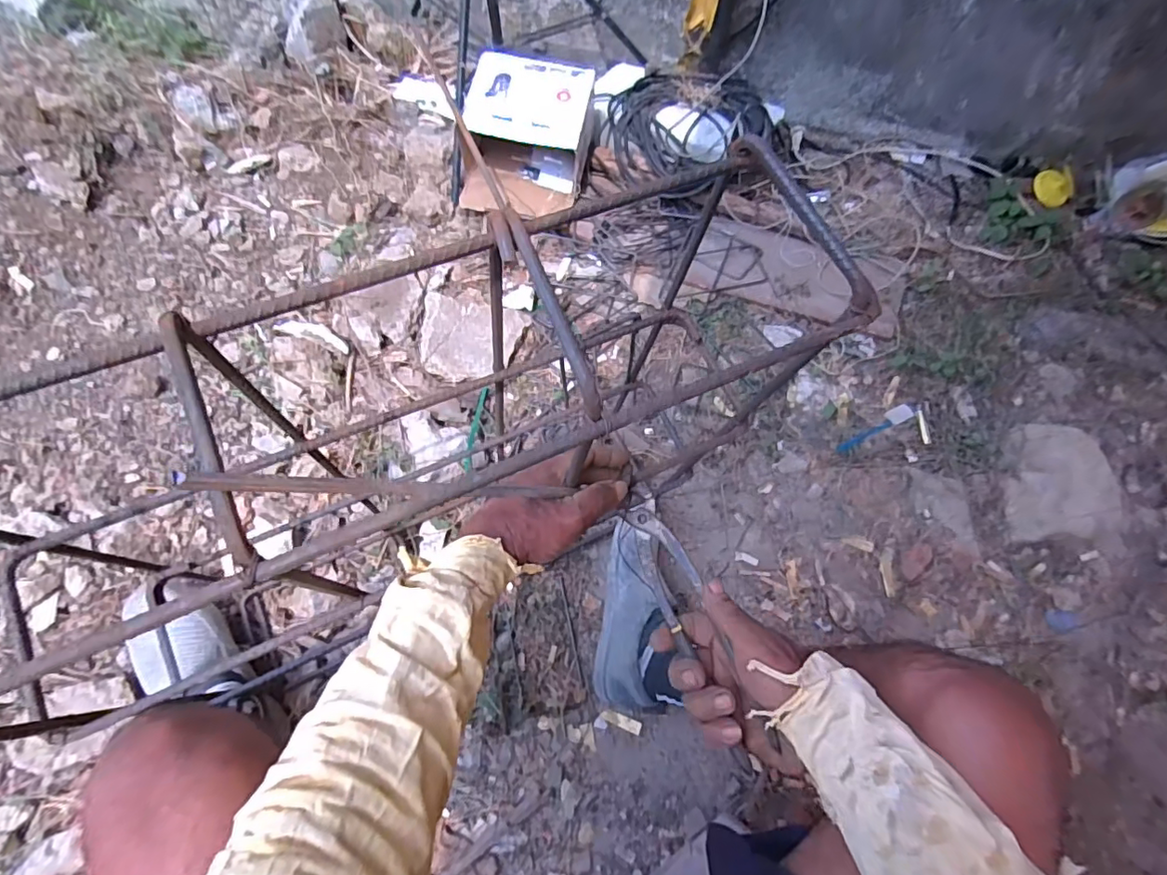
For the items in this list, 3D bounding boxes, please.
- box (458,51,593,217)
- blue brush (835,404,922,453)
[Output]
[{"bbox_3d":[-0.107,-0.574,1.053,0.223,0.149,0.251,7,63,1],"label":"box"},{"bbox_3d":[0.491,-0.019,0.918,0.164,0.015,0.027,-25,67,-14],"label":"blue brush"}]

